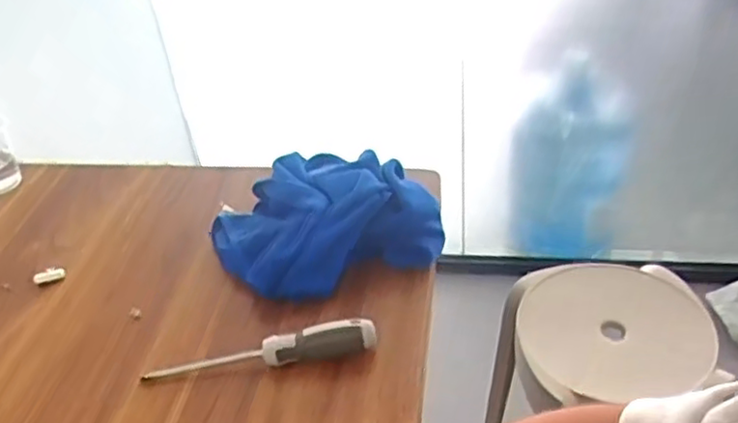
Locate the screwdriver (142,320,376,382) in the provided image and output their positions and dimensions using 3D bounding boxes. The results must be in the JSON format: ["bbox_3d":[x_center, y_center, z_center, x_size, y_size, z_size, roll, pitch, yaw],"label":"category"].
[{"bbox_3d":[-0.086,0.110,0.536,0.182,0.025,0.020,-9,35,-2],"label":"screwdriver"}]

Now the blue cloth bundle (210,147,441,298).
[{"bbox_3d":[-0.045,0.006,0.646,0.196,0.063,0.171,-17,41,-16],"label":"blue cloth bundle"}]

